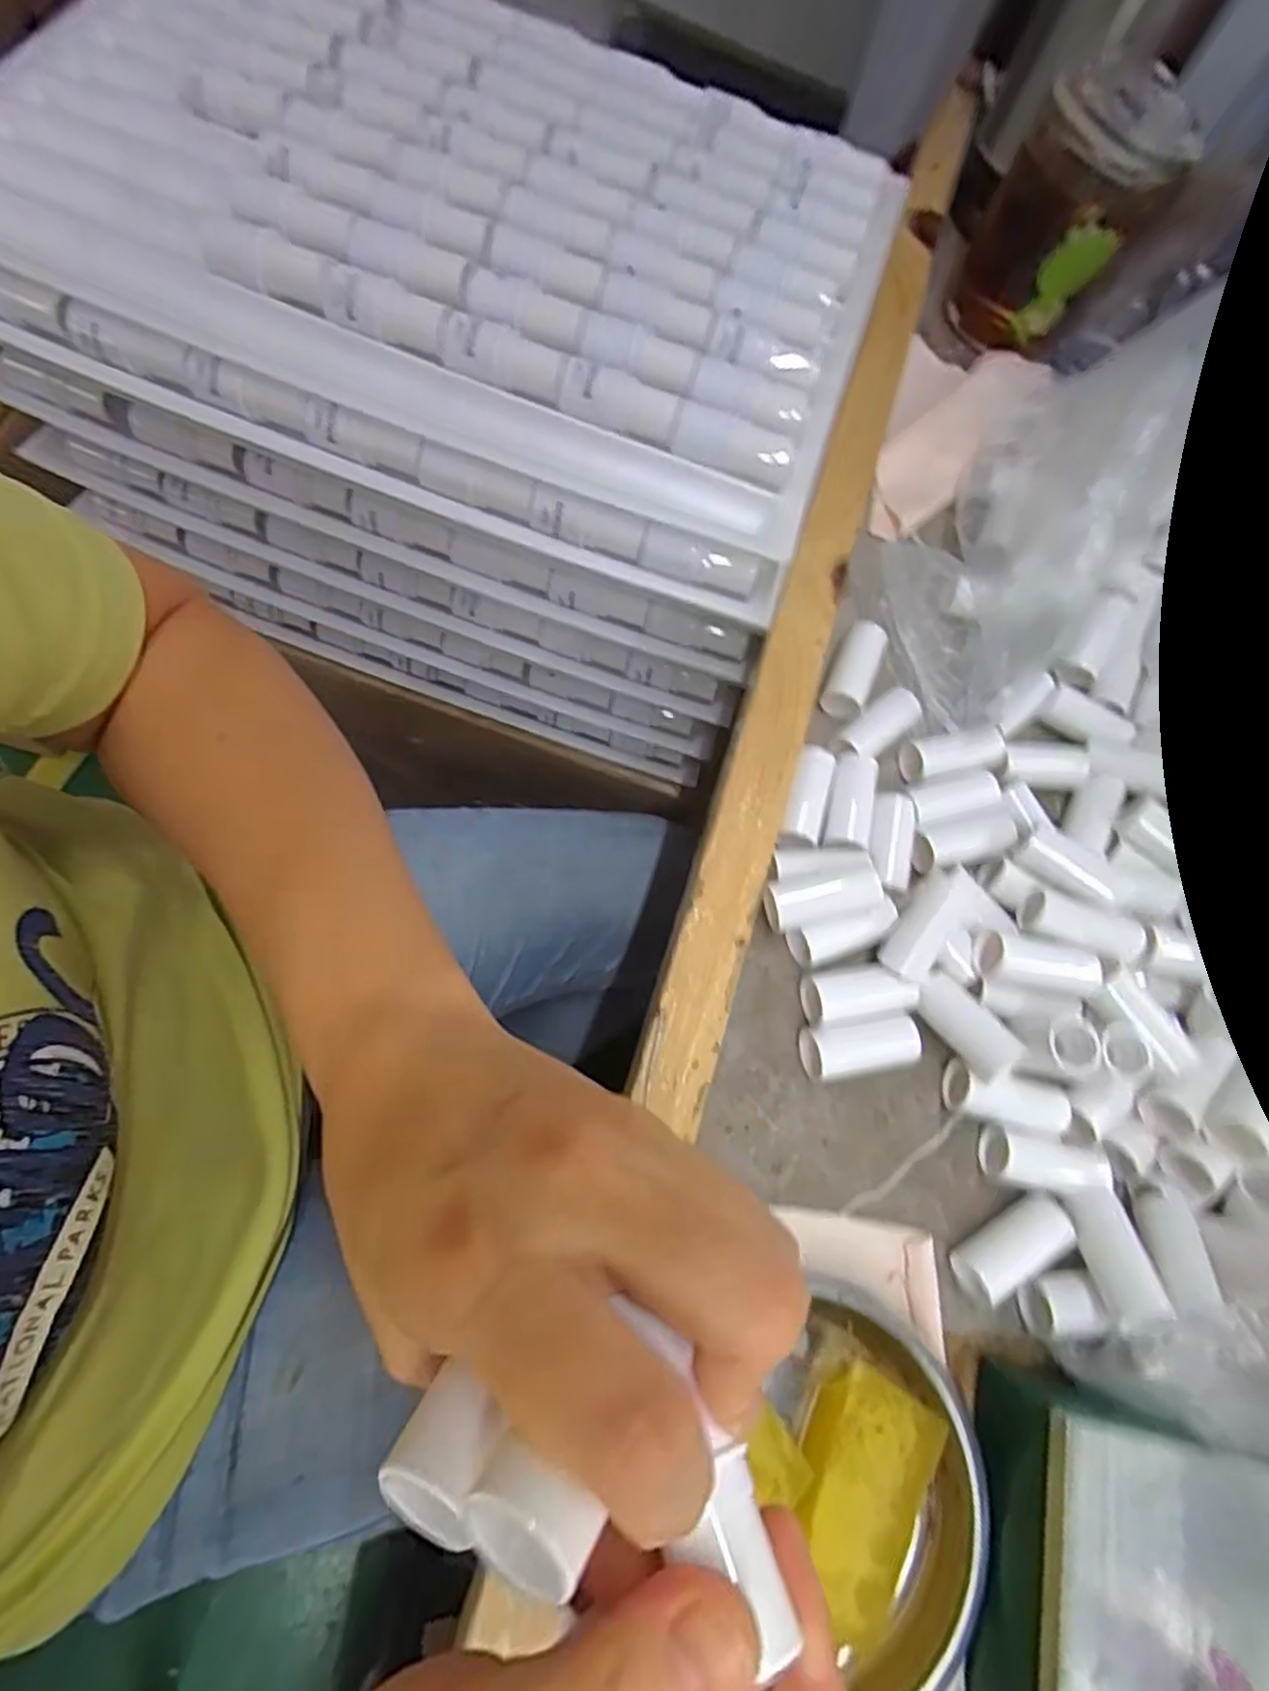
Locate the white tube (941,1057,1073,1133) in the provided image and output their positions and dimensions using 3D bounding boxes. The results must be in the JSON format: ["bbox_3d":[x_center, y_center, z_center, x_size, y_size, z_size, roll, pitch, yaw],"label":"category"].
[{"bbox_3d":[0.158,0.106,0.300,0.049,0.016,0.020,14,70,-4],"label":"white tube"}]

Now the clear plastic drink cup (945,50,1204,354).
[{"bbox_3d":[0.255,-0.374,0.417,0.087,0.115,0.087,30,69,1],"label":"clear plastic drink cup"}]

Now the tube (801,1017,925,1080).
[{"bbox_3d":[0.096,0.085,0.299,0.051,0.015,0.021,-4,72,-11],"label":"tube"}]

